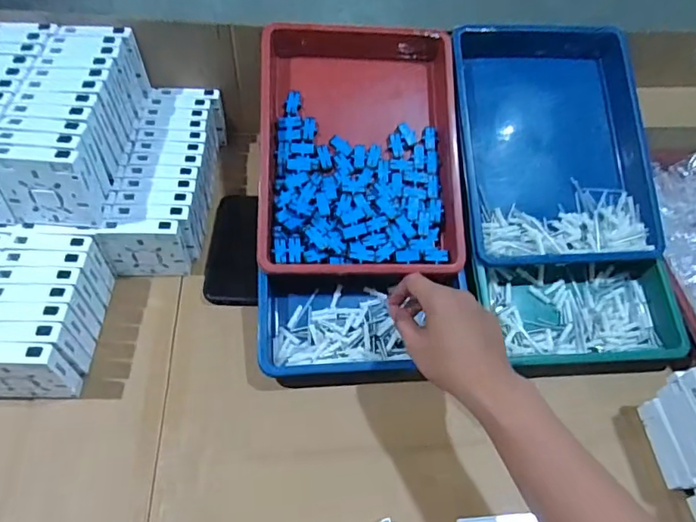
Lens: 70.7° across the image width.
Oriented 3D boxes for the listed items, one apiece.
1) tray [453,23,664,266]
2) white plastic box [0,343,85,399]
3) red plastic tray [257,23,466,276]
[{"bbox_3d":[0.255,-0.156,0.622,0.234,0.064,0.320,-3,74,-3],"label":"tray"},{"bbox_3d":[-0.320,0.109,0.479,0.087,0.087,0.023,1,54,-5],"label":"white plastic box"},{"bbox_3d":[0.015,-0.142,0.592,0.236,0.058,0.319,0,72,-6],"label":"red plastic tray"}]

